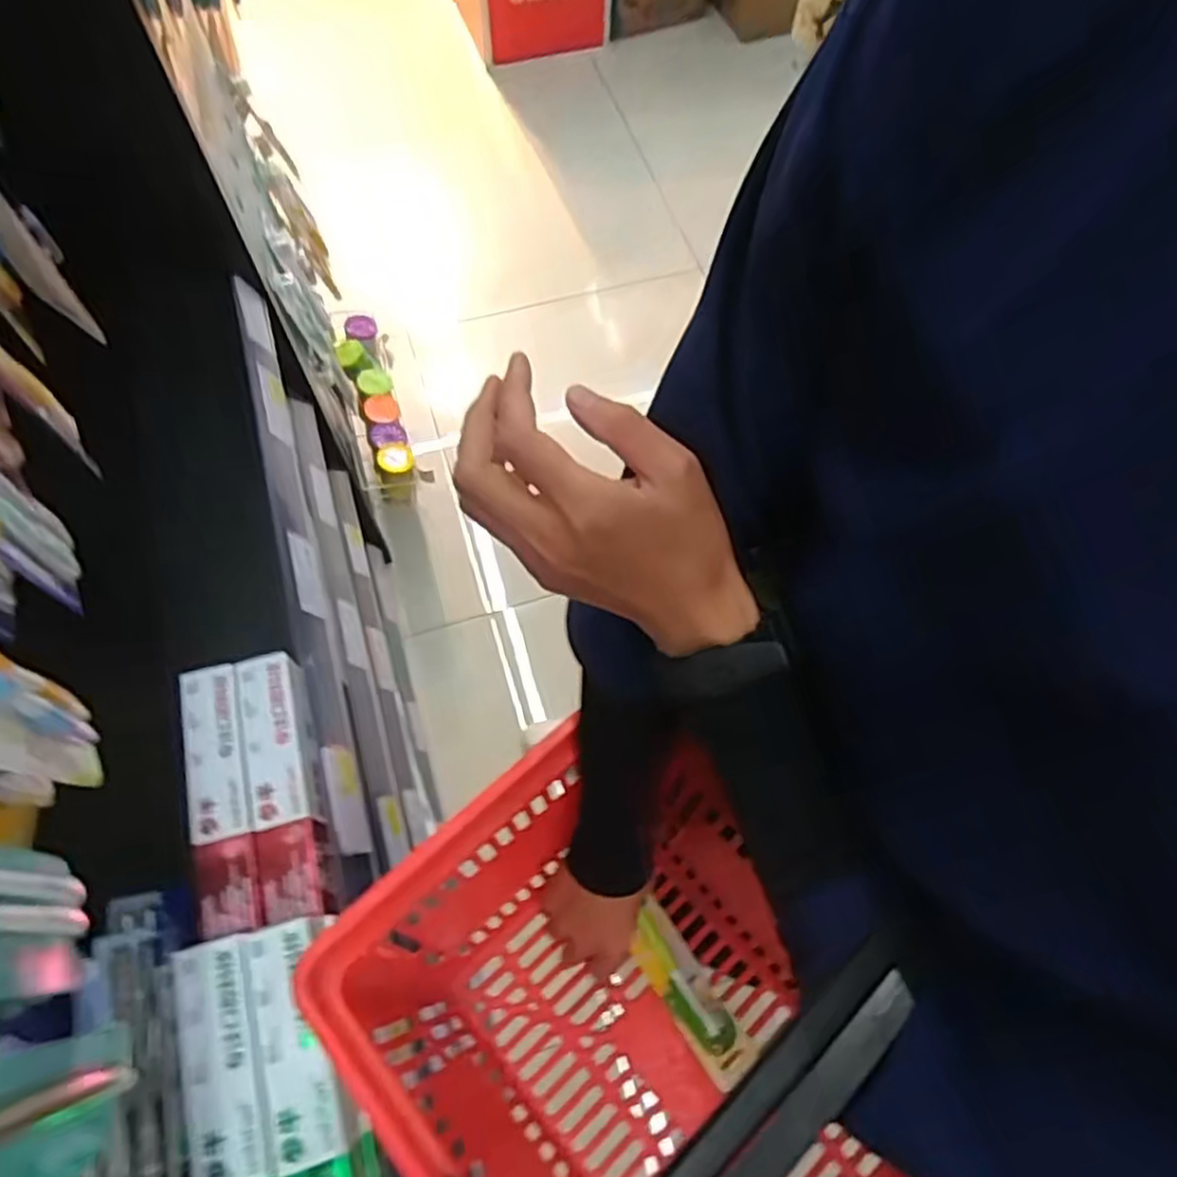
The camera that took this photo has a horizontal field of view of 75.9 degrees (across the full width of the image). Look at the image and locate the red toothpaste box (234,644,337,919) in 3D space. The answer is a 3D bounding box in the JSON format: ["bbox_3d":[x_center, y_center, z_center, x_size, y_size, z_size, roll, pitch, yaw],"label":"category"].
[{"bbox_3d":[-0.257,0.166,0.642,0.048,0.049,0.218,-14,67,-8],"label":"red toothpaste box"}]

